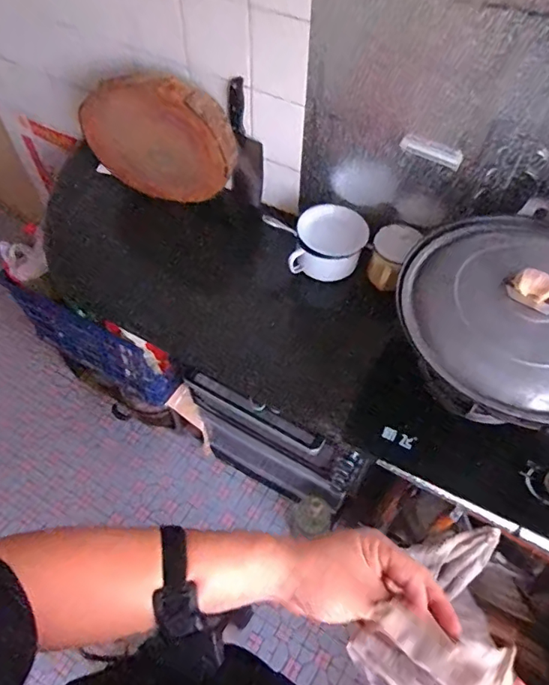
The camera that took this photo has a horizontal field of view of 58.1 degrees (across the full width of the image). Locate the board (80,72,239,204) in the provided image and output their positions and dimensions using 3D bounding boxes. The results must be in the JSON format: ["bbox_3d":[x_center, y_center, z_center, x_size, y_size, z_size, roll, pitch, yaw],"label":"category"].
[{"bbox_3d":[-0.248,-0.439,1.066,0.340,0.302,0.051,17,59,9],"label":"board"}]

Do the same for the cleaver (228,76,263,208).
[{"bbox_3d":[-0.061,-0.412,1.042,0.069,0.267,0.032,21,60,11],"label":"cleaver"}]

